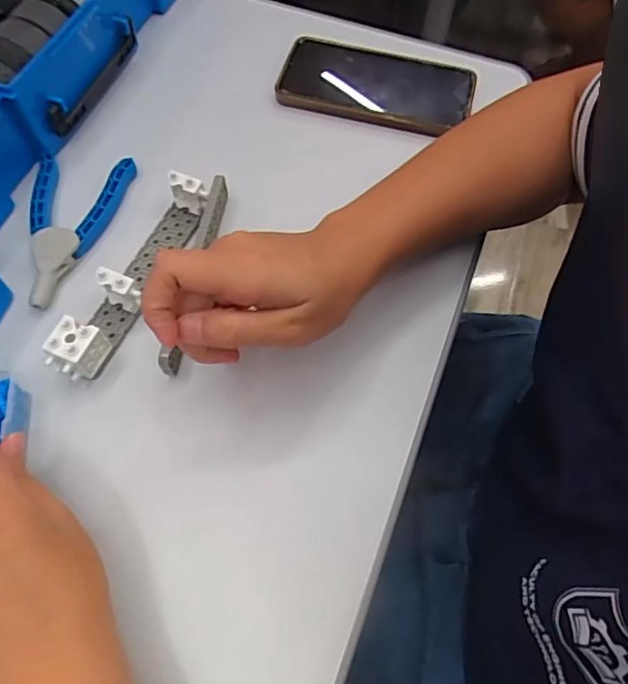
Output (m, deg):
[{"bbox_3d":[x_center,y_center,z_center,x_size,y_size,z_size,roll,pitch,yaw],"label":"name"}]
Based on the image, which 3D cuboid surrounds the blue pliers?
[{"bbox_3d":[-0.175,-0.081,0.380,0.065,0.013,0.122,6,63,4],"label":"blue pliers"}]

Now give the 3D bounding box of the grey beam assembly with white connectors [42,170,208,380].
[{"bbox_3d":[-0.120,-0.045,0.355,0.029,0.038,0.152,20,65,11],"label":"grey beam assembly with white connectors"}]

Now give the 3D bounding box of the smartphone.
[{"bbox_3d":[0.052,-0.214,0.444,0.151,0.012,0.074,15,74,2],"label":"smartphone"}]

